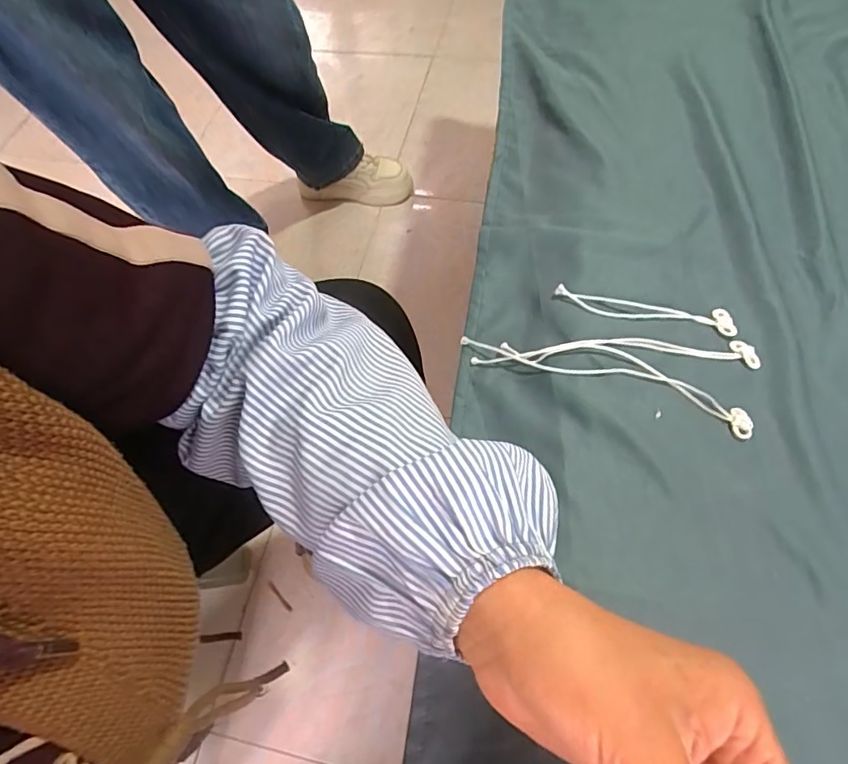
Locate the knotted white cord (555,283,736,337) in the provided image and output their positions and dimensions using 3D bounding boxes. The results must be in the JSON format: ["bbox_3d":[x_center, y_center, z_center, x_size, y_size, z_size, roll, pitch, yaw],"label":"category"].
[{"bbox_3d":[0.160,-0.052,0.367,0.127,0.011,0.022,7,63,7],"label":"knotted white cord"}]

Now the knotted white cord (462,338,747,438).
[{"bbox_3d":[0.122,-0.006,0.349,0.194,0.011,0.038,14,64,11],"label":"knotted white cord"}]

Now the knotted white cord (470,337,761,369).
[{"bbox_3d":[0.134,-0.021,0.356,0.197,0.011,0.018,0,62,4],"label":"knotted white cord"}]

